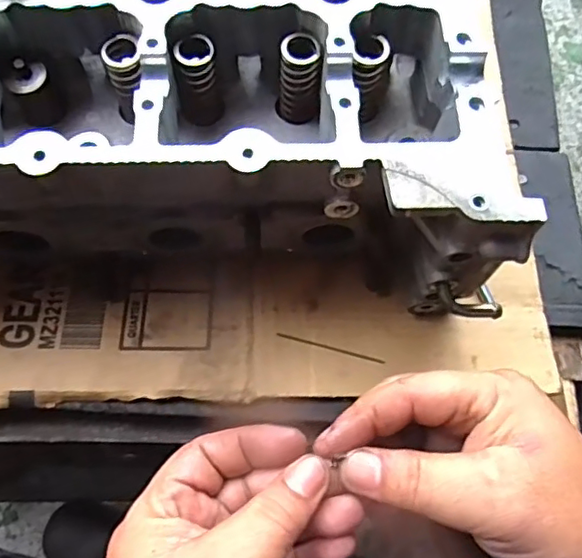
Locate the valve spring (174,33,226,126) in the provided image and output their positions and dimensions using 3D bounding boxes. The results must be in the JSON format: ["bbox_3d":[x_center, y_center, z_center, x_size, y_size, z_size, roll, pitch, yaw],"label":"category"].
[{"bbox_3d":[-0.052,-0.113,0.337,0.022,0.051,0.022,-6,68,-5],"label":"valve spring"}]

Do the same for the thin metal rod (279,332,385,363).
[{"bbox_3d":[0.025,0.044,0.375,0.070,0.004,0.004,15,69,3],"label":"thin metal rod"}]

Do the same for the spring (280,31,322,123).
[{"bbox_3d":[0.006,-0.116,0.341,0.024,0.051,0.022,1,68,-2],"label":"spring"}]

